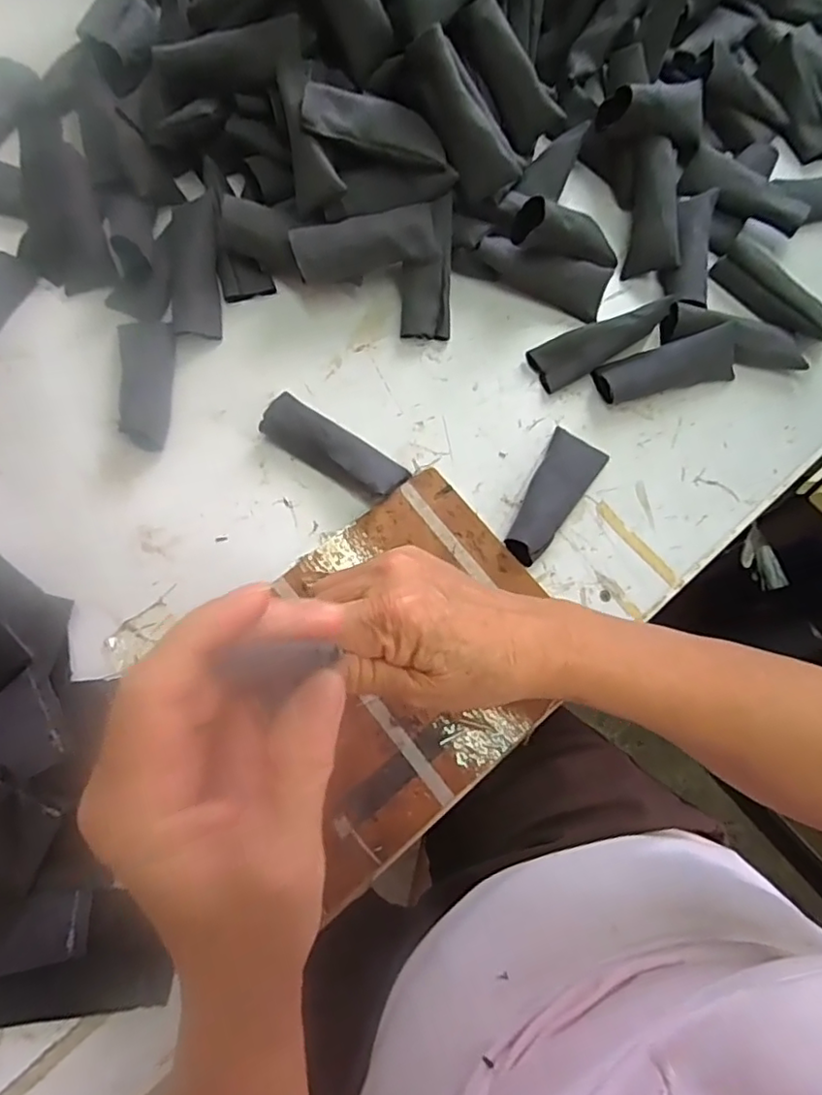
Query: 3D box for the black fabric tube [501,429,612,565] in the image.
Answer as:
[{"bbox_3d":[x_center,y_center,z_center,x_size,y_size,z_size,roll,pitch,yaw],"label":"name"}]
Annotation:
[{"bbox_3d":[0.100,-0.037,0.419,0.040,0.023,0.105,32,63,7],"label":"black fabric tube"}]

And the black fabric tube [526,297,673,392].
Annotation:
[{"bbox_3d":[0.141,-0.153,0.443,0.104,0.018,0.034,-24,75,15],"label":"black fabric tube"}]

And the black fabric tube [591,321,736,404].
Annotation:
[{"bbox_3d":[0.191,-0.135,0.444,0.104,0.031,0.029,-14,75,-5],"label":"black fabric tube"}]

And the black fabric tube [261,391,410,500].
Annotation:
[{"bbox_3d":[-0.054,-0.069,0.415,0.104,0.025,0.034,34,76,8],"label":"black fabric tube"}]

